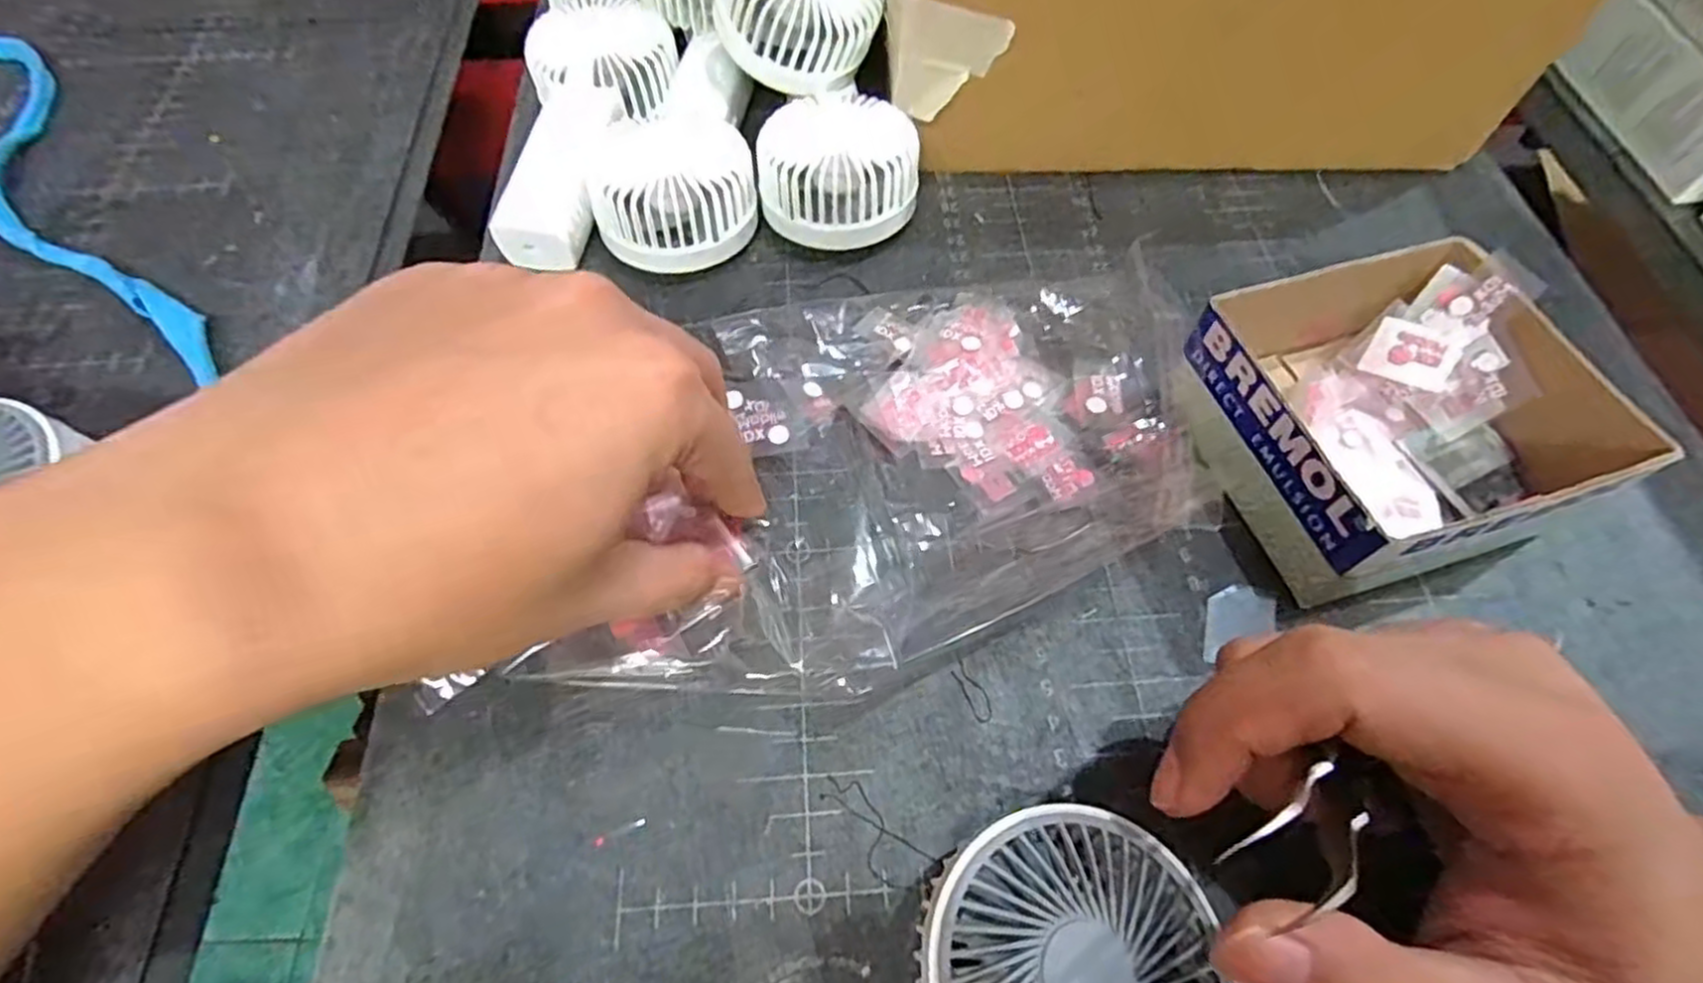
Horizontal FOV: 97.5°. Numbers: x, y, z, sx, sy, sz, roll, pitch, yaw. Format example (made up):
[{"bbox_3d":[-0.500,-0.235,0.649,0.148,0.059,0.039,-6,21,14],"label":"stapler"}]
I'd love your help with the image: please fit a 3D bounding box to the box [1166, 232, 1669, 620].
[{"bbox_3d":[0.171,-0.026,0.244,0.108,0.046,0.109,-19,63,-11],"label":"box"}]

